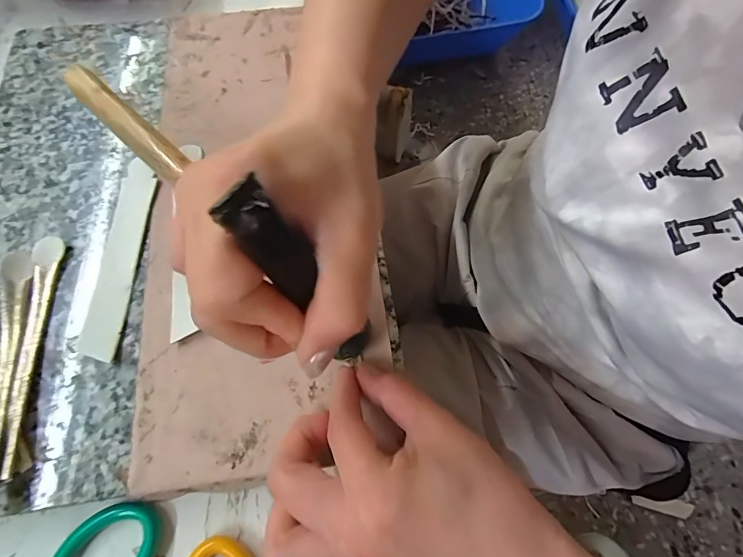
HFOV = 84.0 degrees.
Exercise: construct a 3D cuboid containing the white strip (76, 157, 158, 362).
[{"bbox_3d":[-0.161,-0.019,0.268,0.023,0.006,0.141,-1,66,-2],"label":"white strip"}]

